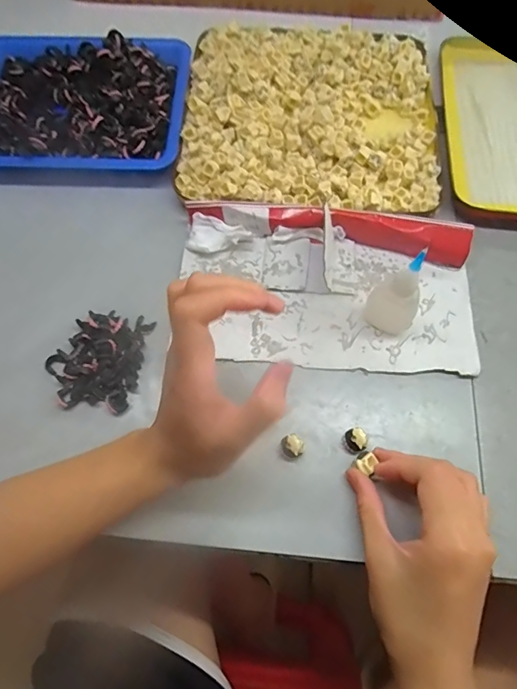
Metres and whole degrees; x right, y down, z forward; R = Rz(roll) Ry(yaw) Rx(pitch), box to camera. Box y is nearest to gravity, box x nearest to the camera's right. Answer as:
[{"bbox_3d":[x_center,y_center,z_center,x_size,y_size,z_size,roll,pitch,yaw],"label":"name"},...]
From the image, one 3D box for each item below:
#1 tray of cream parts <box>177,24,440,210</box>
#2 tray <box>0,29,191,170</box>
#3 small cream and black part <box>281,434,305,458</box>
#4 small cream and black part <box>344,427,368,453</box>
[{"bbox_3d":[0.051,-0.223,0.423,0.232,0.024,0.226,4,67,3],"label":"tray of cream parts"},{"bbox_3d":[-0.181,-0.238,0.438,0.215,0.034,0.169,0,67,2],"label":"tray"},{"bbox_3d":[0.024,0.072,0.316,0.016,0.013,0.014,33,72,15],"label":"small cream and black part"},{"bbox_3d":[0.069,0.068,0.319,0.014,0.014,0.017,-24,68,-8],"label":"small cream and black part"}]

